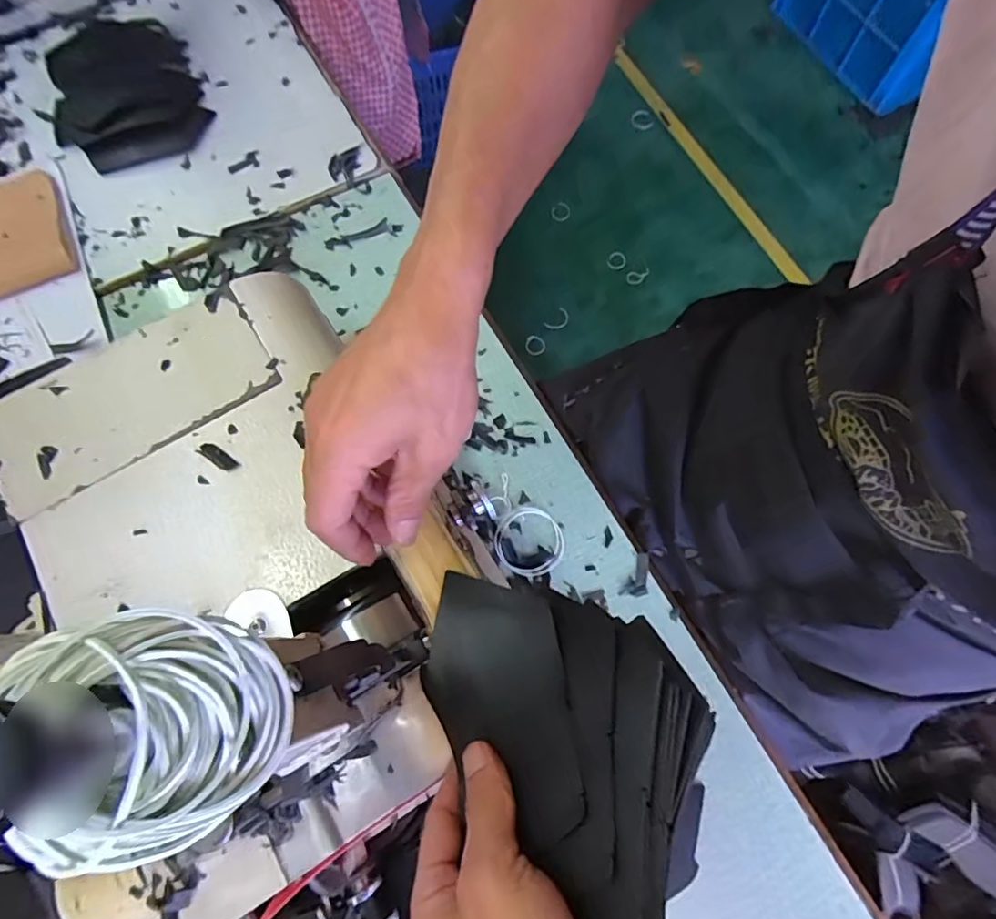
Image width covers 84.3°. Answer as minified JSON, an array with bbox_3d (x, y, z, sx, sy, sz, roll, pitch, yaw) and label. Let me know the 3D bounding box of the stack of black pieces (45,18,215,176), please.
[{"bbox_3d":[-0.487,-0.491,0.713,0.172,0.020,0.341,-23,64,-11],"label":"stack of black pieces"}]

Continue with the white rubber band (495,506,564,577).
[{"bbox_3d":[0.026,0.069,0.468,0.058,0.004,0.059,0,70,0],"label":"white rubber band"}]

